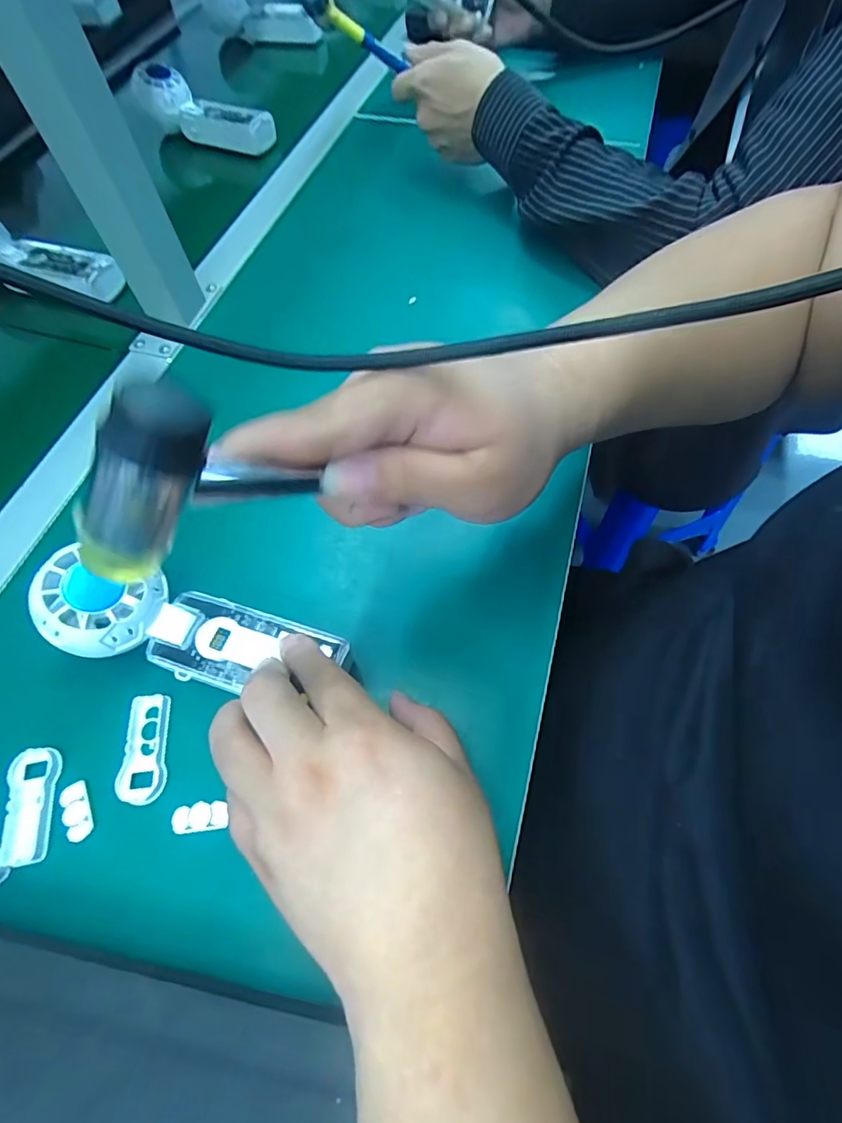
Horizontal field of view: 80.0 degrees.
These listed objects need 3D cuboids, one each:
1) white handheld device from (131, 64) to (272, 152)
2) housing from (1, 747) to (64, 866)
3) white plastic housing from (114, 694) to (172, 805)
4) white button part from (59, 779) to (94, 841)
[{"bbox_3d":[-0.242,-0.517,0.582,0.158,0.069,0.050,17,61,11],"label":"white handheld device"},{"bbox_3d":[-0.207,0.128,0.264,0.023,0.007,0.055,-8,59,-4],"label":"housing"},{"bbox_3d":[-0.152,0.103,0.278,0.023,0.010,0.056,-3,59,0],"label":"white plastic housing"},{"bbox_3d":[-0.182,0.131,0.264,0.014,0.004,0.029,-23,62,-12],"label":"white button part"}]

